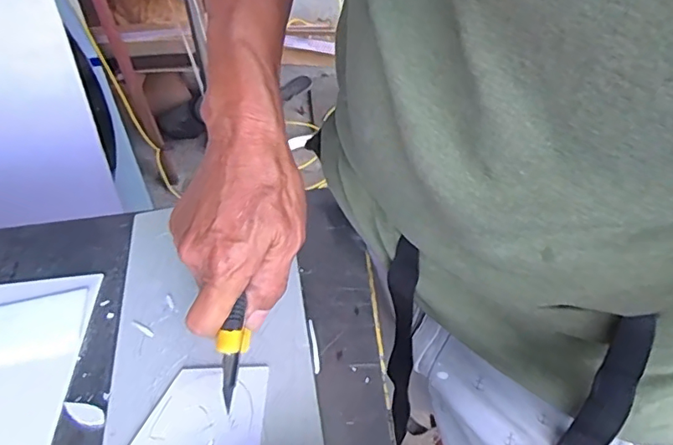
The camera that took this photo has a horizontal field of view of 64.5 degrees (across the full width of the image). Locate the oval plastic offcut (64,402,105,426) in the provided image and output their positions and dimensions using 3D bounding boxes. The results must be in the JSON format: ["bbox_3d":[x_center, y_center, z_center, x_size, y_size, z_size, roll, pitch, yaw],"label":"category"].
[{"bbox_3d":[-0.168,0.125,0.353,0.034,0.004,0.012,12,48,18],"label":"oval plastic offcut"}]

